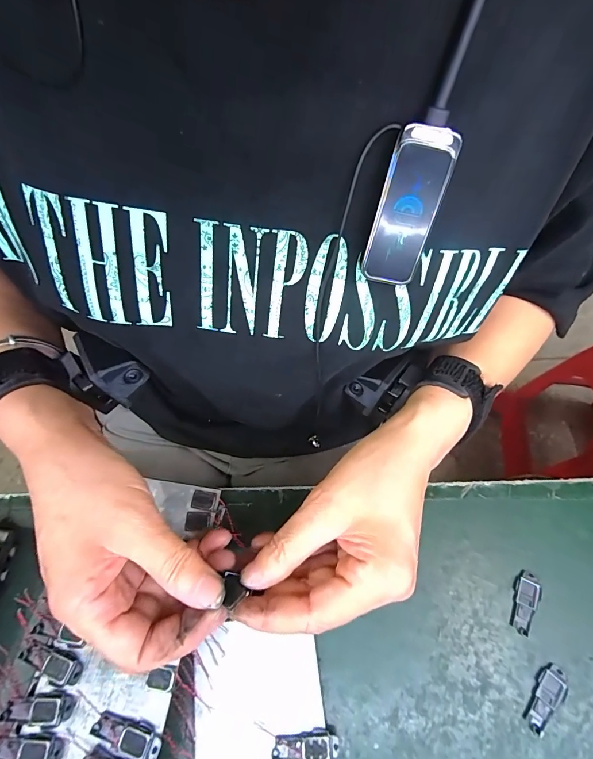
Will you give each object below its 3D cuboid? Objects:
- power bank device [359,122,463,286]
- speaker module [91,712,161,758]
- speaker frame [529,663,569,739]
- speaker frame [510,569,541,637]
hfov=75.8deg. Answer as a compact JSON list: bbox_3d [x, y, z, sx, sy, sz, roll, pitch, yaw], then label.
[{"bbox_3d":[0.049,-0.075,0.171,0.025,0.064,0.010,23,34,13],"label":"power bank device"},{"bbox_3d":[-0.097,0.201,0.214,0.040,0.004,0.014,13,64,8],"label":"speaker module"},{"bbox_3d":[0.160,0.204,0.242,0.016,0.004,0.040,34,69,17],"label":"speaker frame"},{"bbox_3d":[0.161,0.156,0.266,0.016,0.004,0.040,20,65,11],"label":"speaker frame"}]

